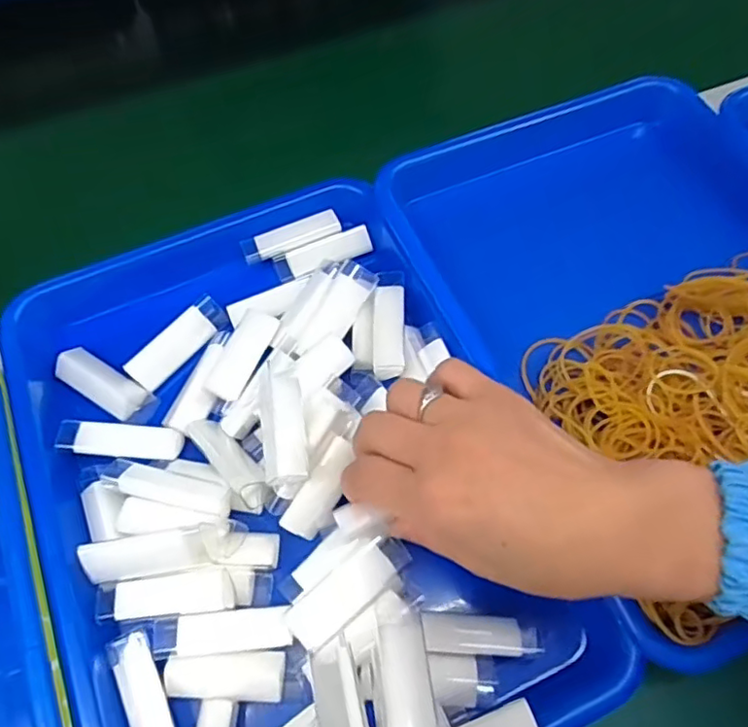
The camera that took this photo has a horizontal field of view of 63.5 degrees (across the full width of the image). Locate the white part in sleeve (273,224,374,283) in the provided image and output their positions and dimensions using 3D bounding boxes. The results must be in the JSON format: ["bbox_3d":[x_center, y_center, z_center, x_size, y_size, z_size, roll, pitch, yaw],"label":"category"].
[{"bbox_3d":[-0.032,-0.072,0.393,0.063,0.009,0.019,-20,90,-4],"label":"white part in sleeve"}]

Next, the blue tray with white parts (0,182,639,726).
[{"bbox_3d":[-0.053,0.055,0.329,0.241,0.045,0.335,-21,65,-9],"label":"blue tray with white parts"}]

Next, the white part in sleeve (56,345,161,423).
[{"bbox_3d":[-0.158,0.013,0.356,0.065,0.010,0.022,29,68,15],"label":"white part in sleeve"}]

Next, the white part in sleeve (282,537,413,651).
[{"bbox_3d":[-0.011,0.110,0.294,0.065,0.018,0.023,-37,68,-16],"label":"white part in sleeve"}]

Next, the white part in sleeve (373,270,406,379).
[{"bbox_3d":[0.009,-0.025,0.357,0.019,0.008,0.069,0,63,2],"label":"white part in sleeve"}]

